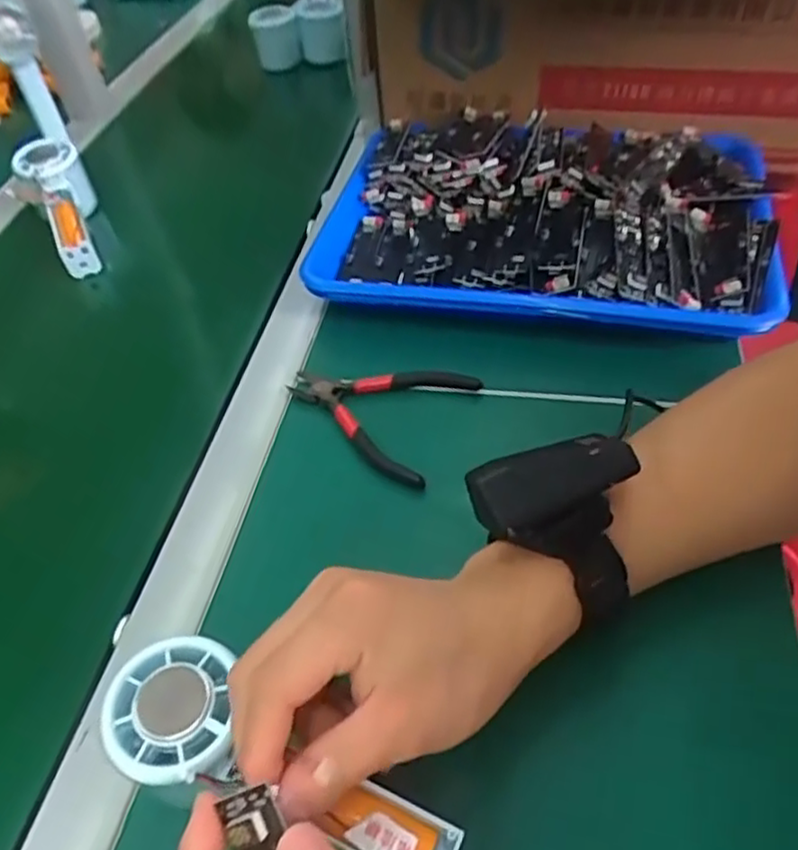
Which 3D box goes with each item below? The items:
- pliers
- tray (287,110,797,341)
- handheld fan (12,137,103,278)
[{"bbox_3d":[-0.018,-0.014,0.447,0.117,0.015,0.086,21,53,23],"label":"pliers"},{"bbox_3d":[0.110,-0.166,0.542,0.326,0.054,0.246,8,49,13],"label":"tray"},{"bbox_3d":[-0.300,-0.187,0.627,0.057,0.062,0.148,-20,66,-12],"label":"handheld fan"}]

